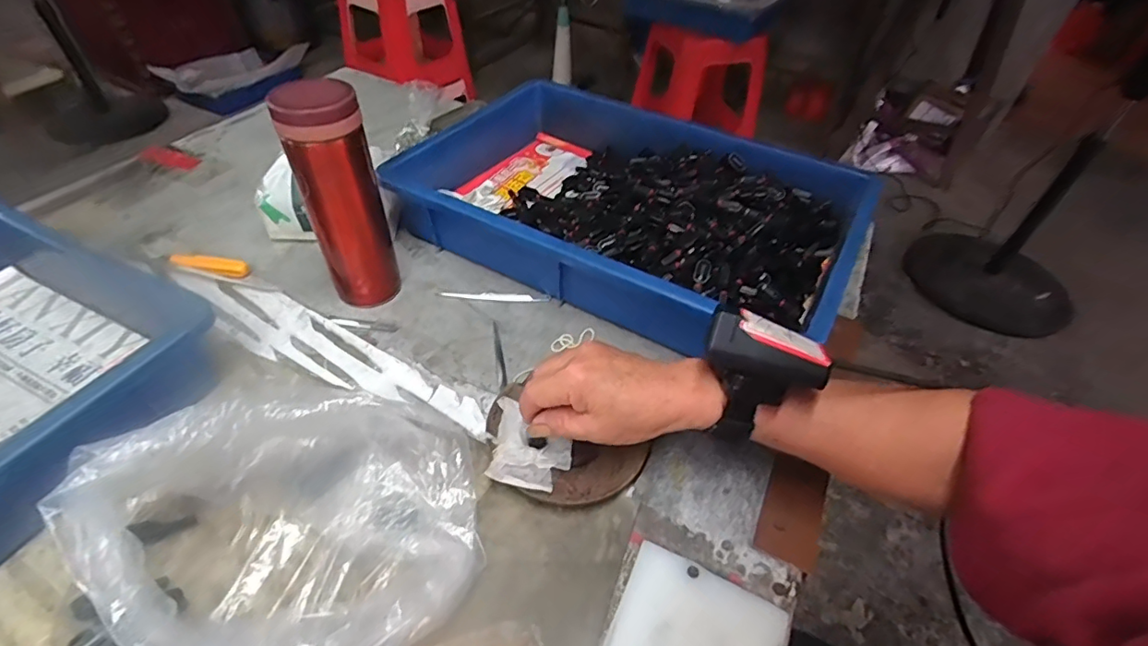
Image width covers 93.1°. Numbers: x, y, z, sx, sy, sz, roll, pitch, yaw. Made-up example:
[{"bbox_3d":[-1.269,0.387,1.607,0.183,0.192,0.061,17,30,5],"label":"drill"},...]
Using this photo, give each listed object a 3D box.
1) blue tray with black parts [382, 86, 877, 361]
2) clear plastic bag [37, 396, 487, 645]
[{"bbox_3d":[0.056,-0.120,0.564,0.429,0.078,0.288,25,49,18],"label":"blue tray with black parts"},{"bbox_3d":[-0.159,0.120,0.301,0.208,0.088,0.154,-16,49,-19],"label":"clear plastic bag"}]

